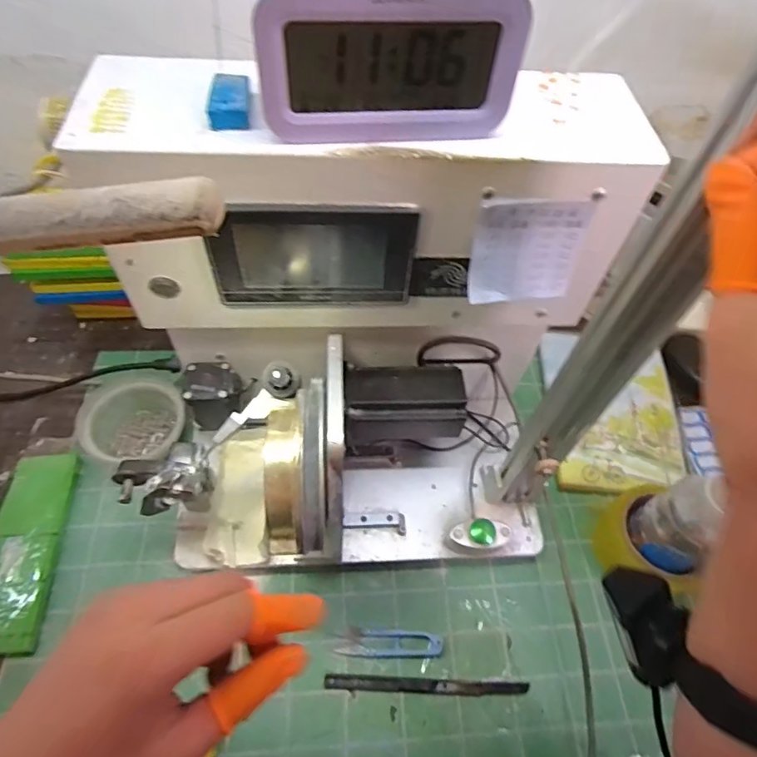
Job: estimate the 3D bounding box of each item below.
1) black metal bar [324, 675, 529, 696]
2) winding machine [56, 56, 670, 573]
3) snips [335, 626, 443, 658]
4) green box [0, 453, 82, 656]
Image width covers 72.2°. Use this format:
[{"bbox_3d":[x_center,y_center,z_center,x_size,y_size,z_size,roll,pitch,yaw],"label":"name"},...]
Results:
[{"bbox_3d":[0.042,0.267,0.449,0.173,0.006,0.012,3,55,-3],"label":"black metal bar"},{"bbox_3d":[-0.011,-0.004,0.405,0.339,0.332,0.220,-5,56,-9],"label":"winding machine"},{"bbox_3d":[0.010,0.236,0.463,0.094,0.008,0.022,5,55,-2],"label":"snips"},{"bbox_3d":[-0.328,0.155,0.483,0.059,0.020,0.179,-3,56,-7],"label":"green box"}]

